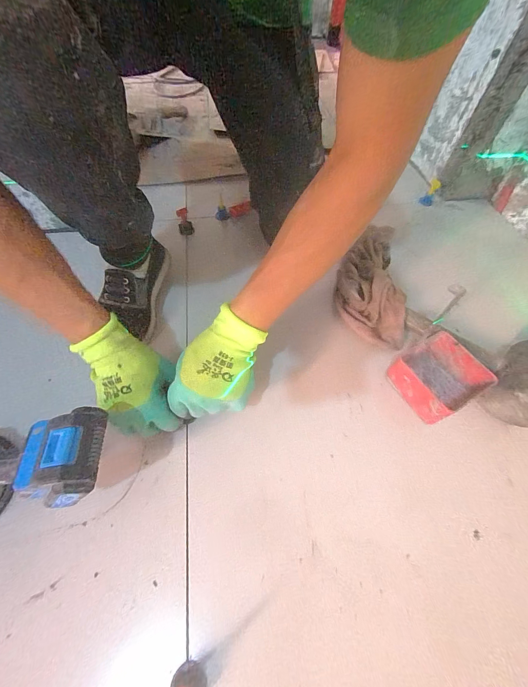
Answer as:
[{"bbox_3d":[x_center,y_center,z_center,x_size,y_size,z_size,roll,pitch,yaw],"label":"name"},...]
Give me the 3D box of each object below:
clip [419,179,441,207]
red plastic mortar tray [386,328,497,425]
[{"bbox_3d":[0.416,-0.376,0.691,0.031,0.016,0.068,28,100,13],"label":"clip"},{"bbox_3d":[0.260,0.047,0.419,0.109,0.064,0.107,-21,61,-14],"label":"red plastic mortar tray"}]

